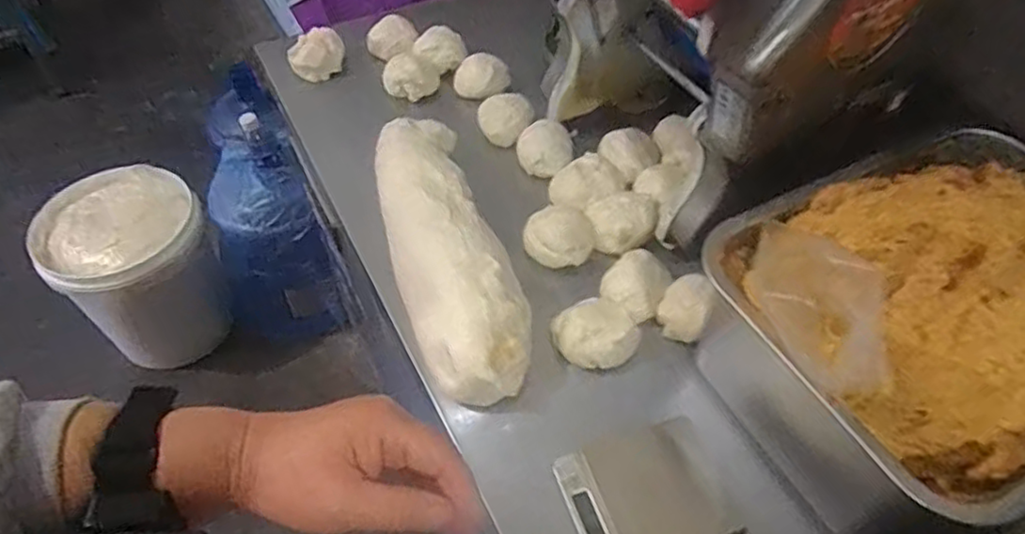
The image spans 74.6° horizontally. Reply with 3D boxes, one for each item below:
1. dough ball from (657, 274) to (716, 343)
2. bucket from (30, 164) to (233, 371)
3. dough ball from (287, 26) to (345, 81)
[{"bbox_3d":[0.163,0.034,0.629,0.046,0.046,0.060,20,54,15],"label":"dough ball"},{"bbox_3d":[-0.763,-0.001,1.400,0.278,0.290,0.305,0,51,0],"label":"bucket"},{"bbox_3d":[-0.260,-0.285,0.901,0.071,0.045,0.068,0,51,0],"label":"dough ball"}]

